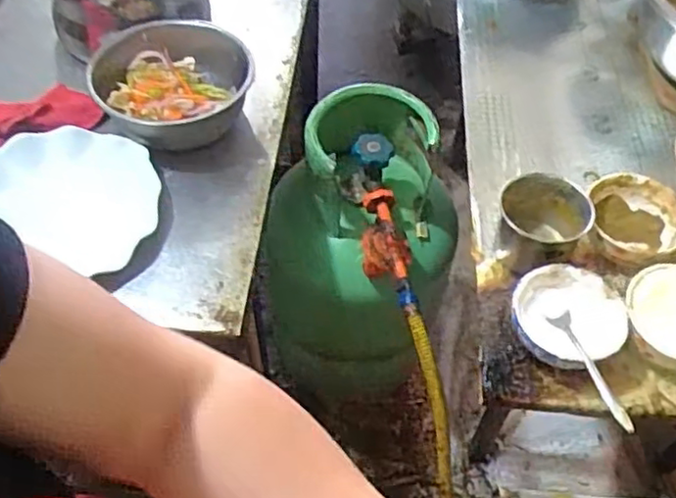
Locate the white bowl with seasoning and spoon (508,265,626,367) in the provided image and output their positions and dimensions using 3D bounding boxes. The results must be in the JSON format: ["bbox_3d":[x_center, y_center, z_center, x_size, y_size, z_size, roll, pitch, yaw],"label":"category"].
[{"bbox_3d":[0.232,0.077,0.701,0.105,0.056,0.107,1,55,-1],"label":"white bowl with seasoning and spoon"}]

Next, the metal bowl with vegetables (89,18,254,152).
[{"bbox_3d":[-0.209,-0.201,0.863,0.192,0.086,0.180,1,55,-1],"label":"metal bowl with vegetables"}]

